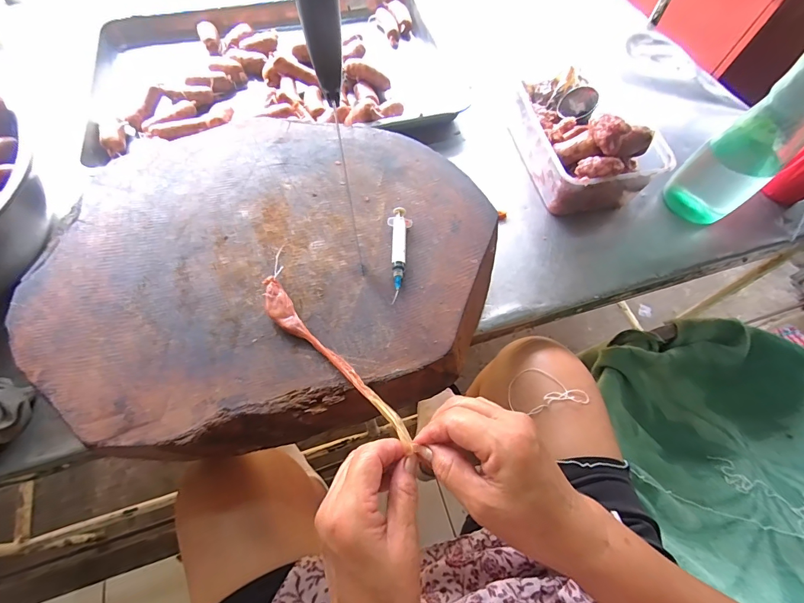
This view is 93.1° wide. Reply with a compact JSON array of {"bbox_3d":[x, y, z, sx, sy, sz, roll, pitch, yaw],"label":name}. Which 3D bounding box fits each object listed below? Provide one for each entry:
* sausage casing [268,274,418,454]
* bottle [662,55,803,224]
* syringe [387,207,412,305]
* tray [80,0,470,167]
[{"bbox_3d":[-0.060,0.047,0.323,0.202,0.026,0.025,41,69,20],"label":"sausage casing"},{"bbox_3d":[0.435,-0.210,0.433,0.079,0.291,0.084,-37,71,-19],"label":"bottle"},{"bbox_3d":[-0.005,-0.049,0.388,0.023,0.011,0.109,5,63,0],"label":"syringe"},{"bbox_3d":[-0.217,-0.394,0.647,0.563,0.065,0.384,-14,65,-9],"label":"tray"}]

